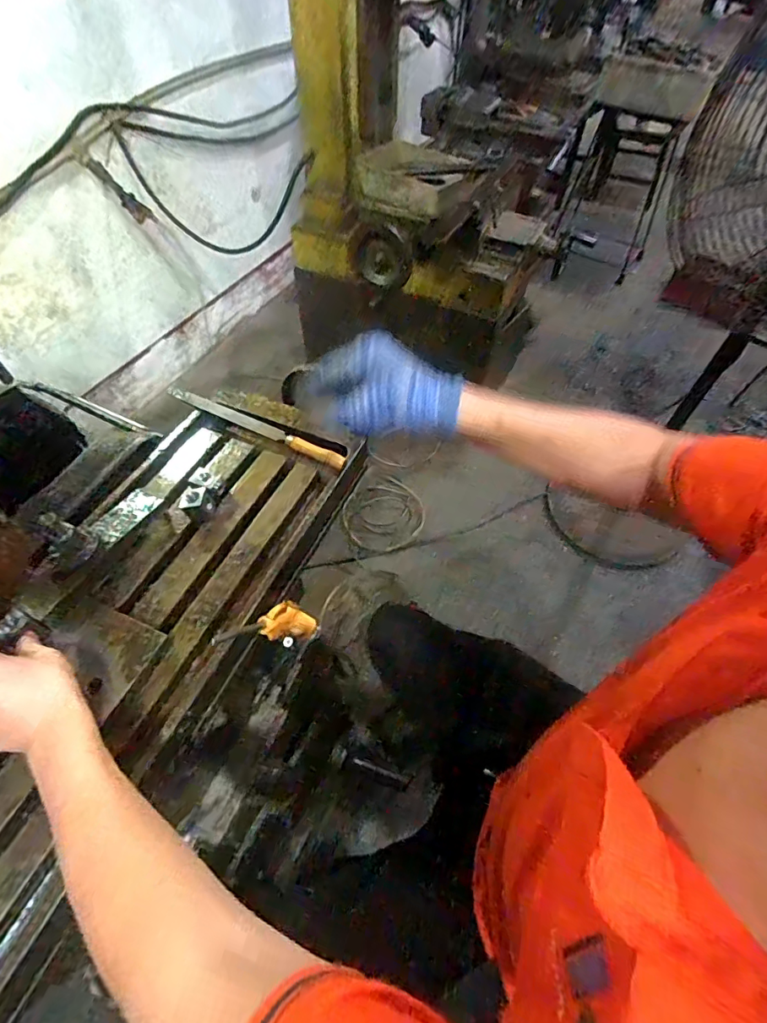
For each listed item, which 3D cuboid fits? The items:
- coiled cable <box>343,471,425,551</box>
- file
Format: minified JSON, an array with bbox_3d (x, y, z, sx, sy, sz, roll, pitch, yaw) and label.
[{"bbox_3d":[0.001,0.015,1.616,0.258,0.016,0.247,-1,97,-6],"label":"coiled cable"},{"bbox_3d":[-0.178,-0.122,0.642,0.291,0.030,0.024,26,57,17],"label":"file"}]

